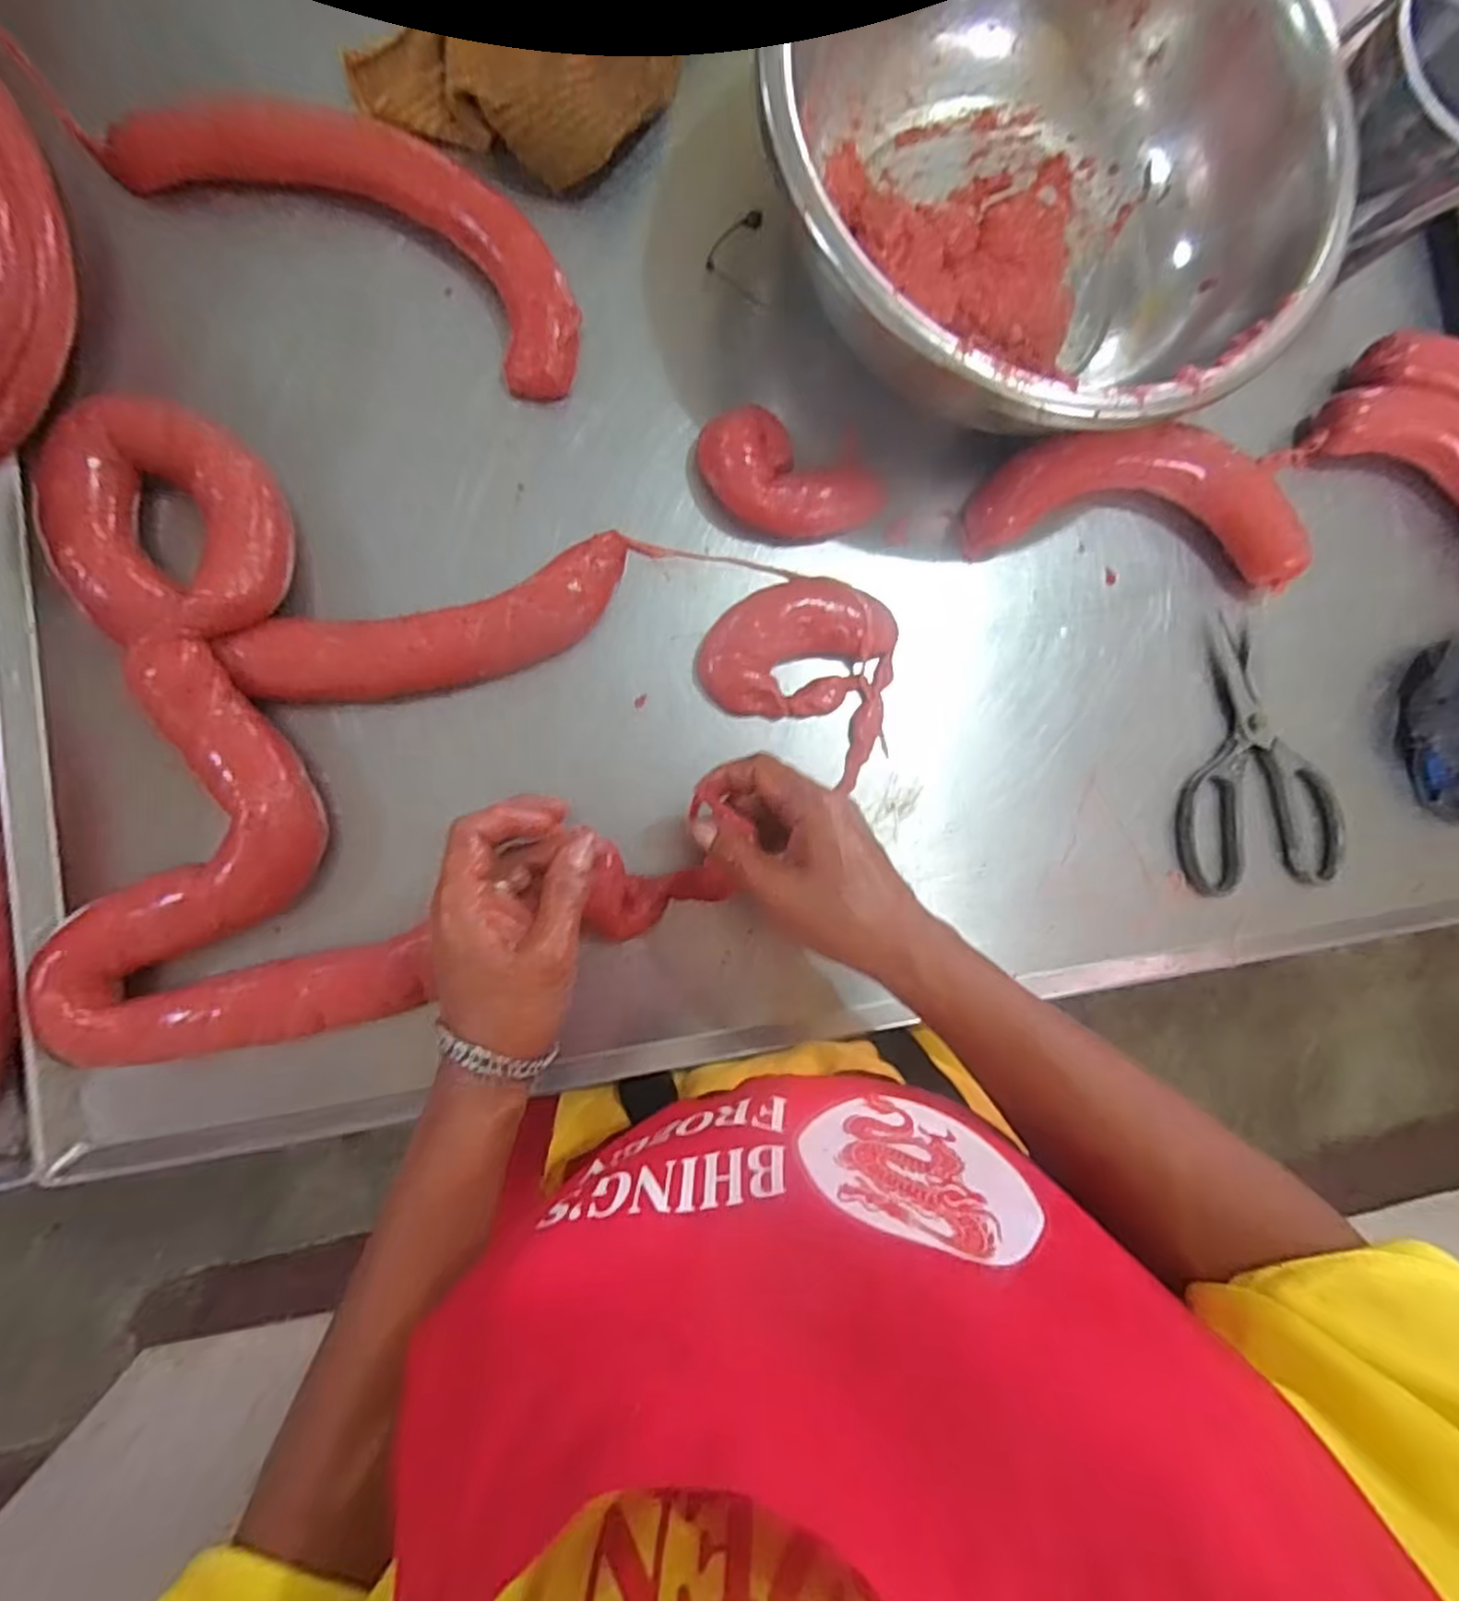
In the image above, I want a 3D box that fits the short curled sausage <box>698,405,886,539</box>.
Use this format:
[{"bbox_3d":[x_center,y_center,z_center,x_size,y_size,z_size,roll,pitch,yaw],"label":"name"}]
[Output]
[{"bbox_3d":[0.040,-0.208,0.467,0.122,0.032,0.066,19,86,-8],"label":"short curled sausage"}]

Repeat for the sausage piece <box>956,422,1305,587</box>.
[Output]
[{"bbox_3d":[0.284,-0.206,0.493,0.244,0.039,0.089,3,88,-8],"label":"sausage piece"}]

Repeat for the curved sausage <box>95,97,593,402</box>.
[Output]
[{"bbox_3d":[-0.218,-0.357,0.437,0.290,0.030,0.098,27,85,-7],"label":"curved sausage"}]

